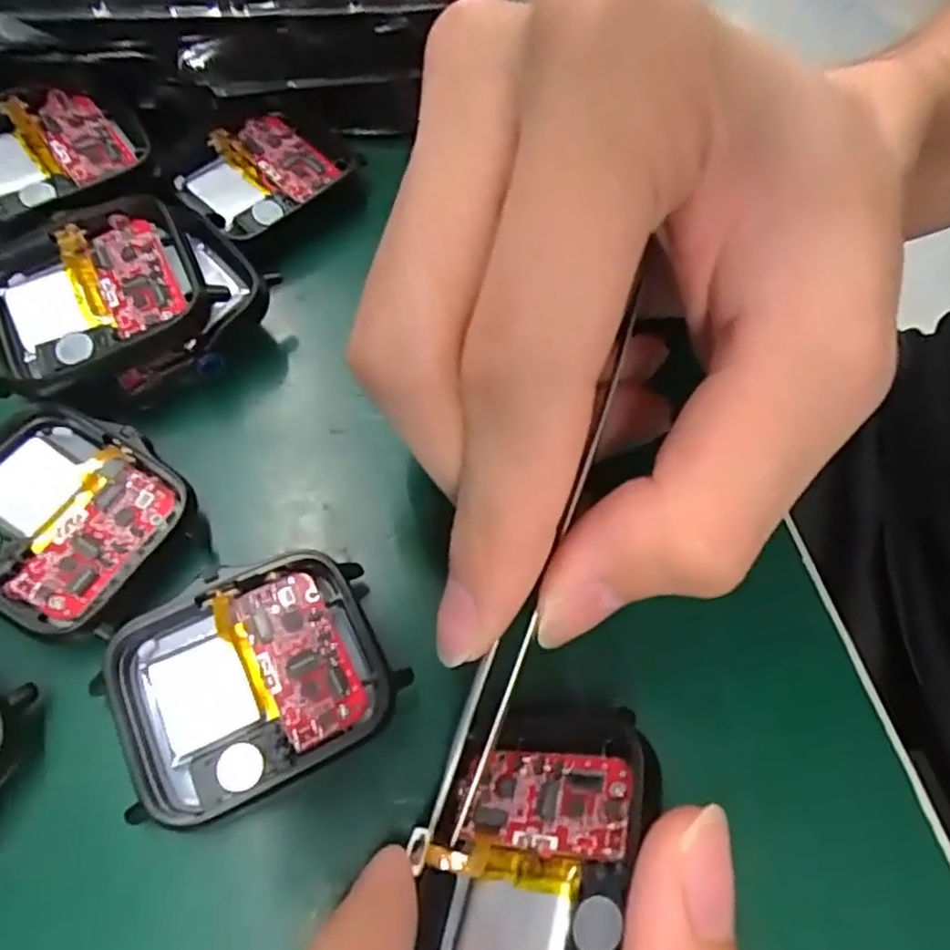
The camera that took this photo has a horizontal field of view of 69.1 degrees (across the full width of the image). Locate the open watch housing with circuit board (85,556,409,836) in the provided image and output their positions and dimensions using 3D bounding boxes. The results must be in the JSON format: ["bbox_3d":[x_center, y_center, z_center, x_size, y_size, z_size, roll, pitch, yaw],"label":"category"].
[{"bbox_3d":[-0.039,0.035,0.121,0.045,0.007,0.038,-27,68,-16],"label":"open watch housing with circuit board"}]

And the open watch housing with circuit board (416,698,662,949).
[{"bbox_3d":[0.007,0.055,0.103,0.034,0.011,0.047,-8,45,37],"label":"open watch housing with circuit board"}]

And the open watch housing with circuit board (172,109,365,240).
[{"bbox_3d":[-0.053,-0.078,0.177,0.040,0.005,0.035,-40,72,-21],"label":"open watch housing with circuit board"}]

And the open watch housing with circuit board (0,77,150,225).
[{"bbox_3d":[-0.099,-0.075,0.160,0.043,0.007,0.041,-33,70,-19],"label":"open watch housing with circuit board"}]

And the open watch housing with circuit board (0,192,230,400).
[{"bbox_3d":[-0.080,-0.038,0.144,0.043,0.011,0.038,-25,67,-15],"label":"open watch housing with circuit board"}]

